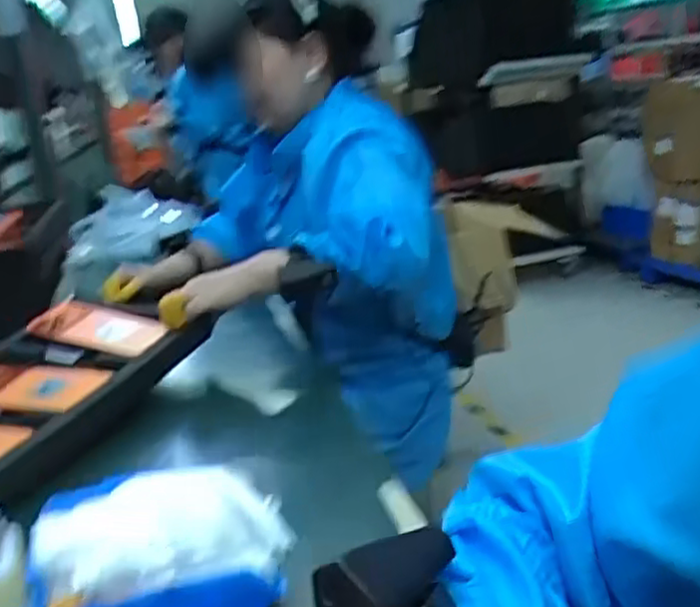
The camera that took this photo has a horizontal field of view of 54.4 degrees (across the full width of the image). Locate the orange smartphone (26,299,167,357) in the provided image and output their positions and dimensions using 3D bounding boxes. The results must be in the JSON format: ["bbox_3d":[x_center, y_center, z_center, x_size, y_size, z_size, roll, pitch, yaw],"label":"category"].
[{"bbox_3d":[-0.301,0.028,0.813,0.159,0.016,0.081,11,32,18],"label":"orange smartphone"}]

